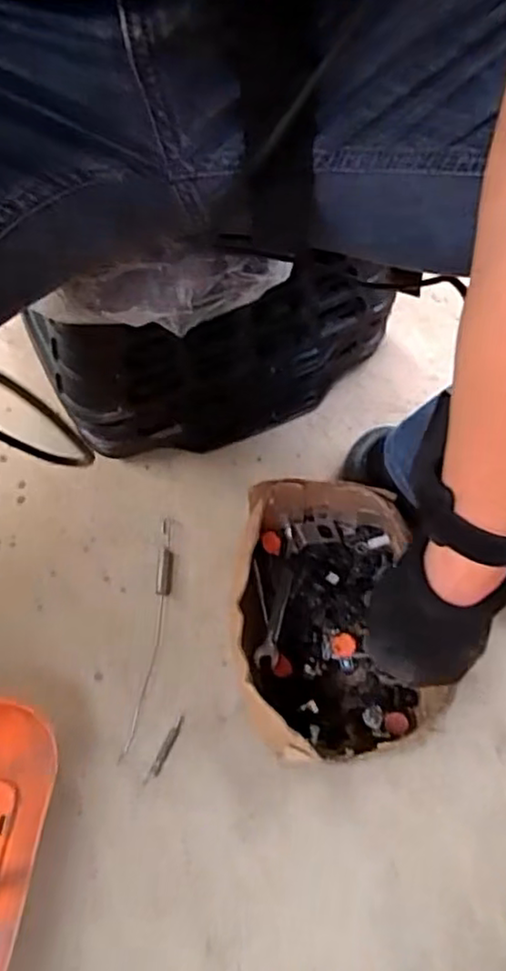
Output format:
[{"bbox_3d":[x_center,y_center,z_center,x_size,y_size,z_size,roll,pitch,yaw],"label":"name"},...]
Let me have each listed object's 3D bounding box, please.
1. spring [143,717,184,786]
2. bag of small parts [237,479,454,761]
[{"bbox_3d":[-0.072,0.219,0.535,0.009,0.004,0.059,27,74,9],"label":"spring"},{"bbox_3d":[0.061,0.105,0.523,0.142,0.093,0.200,-6,72,-2],"label":"bag of small parts"}]

